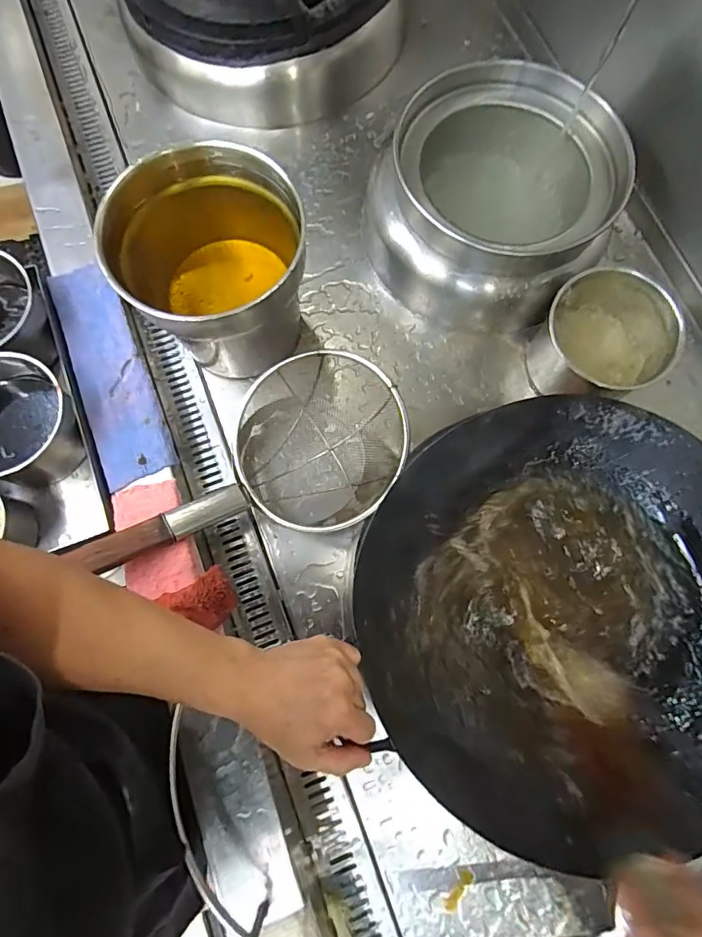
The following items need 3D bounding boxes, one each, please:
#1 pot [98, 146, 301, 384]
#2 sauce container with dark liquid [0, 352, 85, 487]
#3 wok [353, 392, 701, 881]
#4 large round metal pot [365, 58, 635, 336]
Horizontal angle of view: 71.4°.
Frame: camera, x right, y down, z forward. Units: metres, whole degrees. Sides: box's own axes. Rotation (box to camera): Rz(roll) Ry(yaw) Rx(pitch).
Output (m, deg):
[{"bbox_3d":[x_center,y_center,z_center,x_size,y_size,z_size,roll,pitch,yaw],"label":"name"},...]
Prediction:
[{"bbox_3d":[-0.172,-0.247,0.664,0.222,0.226,0.230,0,75,-2],"label":"pot"},{"bbox_3d":[-0.430,-0.055,0.625,0.153,0.100,0.157,42,77,9],"label":"sauce container with dark liquid"},{"bbox_3d":[0.230,0.145,0.514,0.421,0.112,0.427,0,75,-2],"label":"wok"},{"bbox_3d":[0.203,-0.413,0.739,0.334,0.181,0.349,0,75,-2],"label":"large round metal pot"}]

